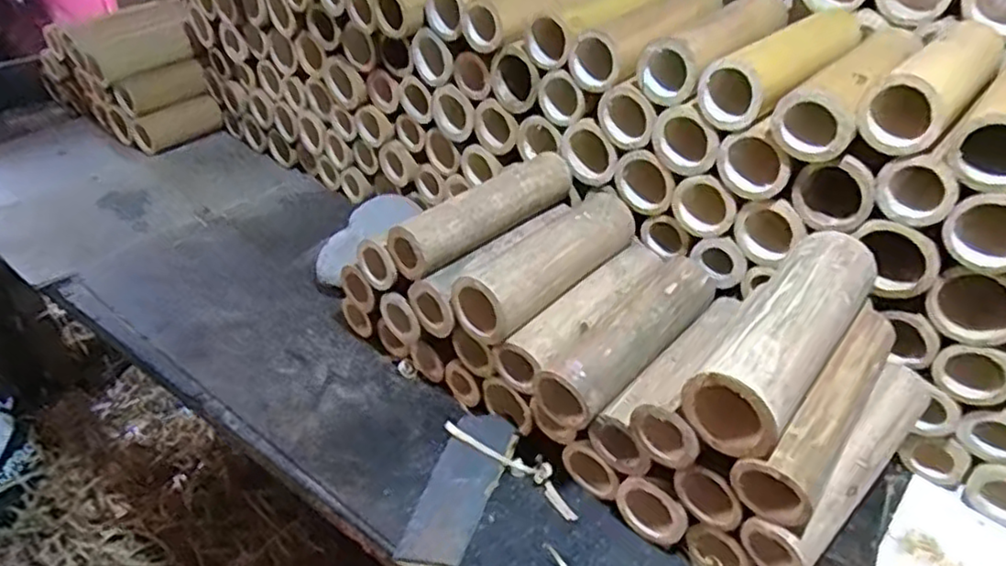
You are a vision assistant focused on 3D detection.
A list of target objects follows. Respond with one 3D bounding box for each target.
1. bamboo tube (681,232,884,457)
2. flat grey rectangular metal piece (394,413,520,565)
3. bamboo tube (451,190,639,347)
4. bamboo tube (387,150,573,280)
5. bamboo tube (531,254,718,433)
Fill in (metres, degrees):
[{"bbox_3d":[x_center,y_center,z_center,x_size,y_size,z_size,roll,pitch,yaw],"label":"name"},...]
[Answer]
[{"bbox_3d":[0.188,0.028,0.438,0.054,0.053,0.182,30,50,29],"label":"bamboo tube"},{"bbox_3d":[-0.032,0.157,0.521,0.051,0.005,0.146,11,37,15],"label":"flat grey rectangular metal piece"},{"bbox_3d":[0.039,-0.023,0.560,0.052,0.057,0.182,29,49,28],"label":"bamboo tube"},{"bbox_3d":[-0.015,-0.067,0.579,0.178,0.044,0.038,-33,52,-32],"label":"bamboo tube"},{"bbox_3d":[0.099,0.036,0.516,0.049,0.041,0.179,32,51,30],"label":"bamboo tube"}]

